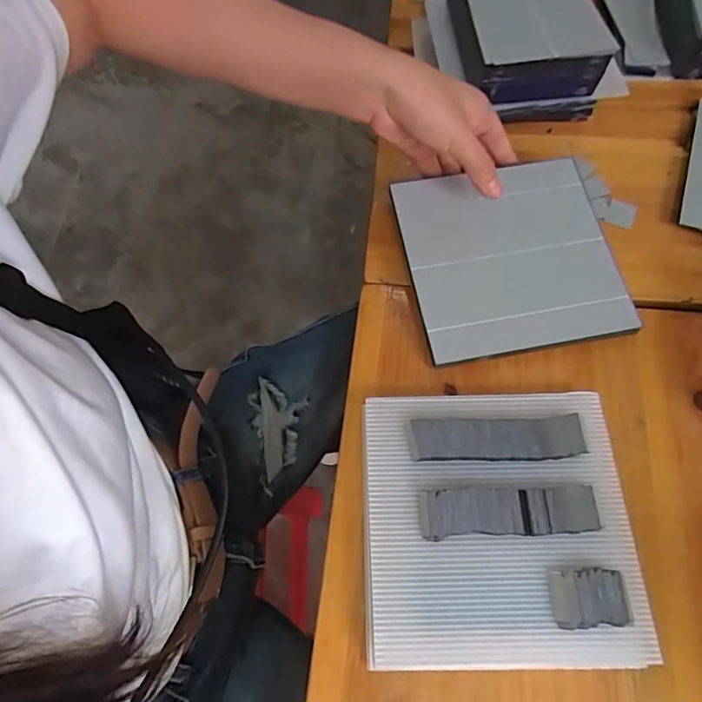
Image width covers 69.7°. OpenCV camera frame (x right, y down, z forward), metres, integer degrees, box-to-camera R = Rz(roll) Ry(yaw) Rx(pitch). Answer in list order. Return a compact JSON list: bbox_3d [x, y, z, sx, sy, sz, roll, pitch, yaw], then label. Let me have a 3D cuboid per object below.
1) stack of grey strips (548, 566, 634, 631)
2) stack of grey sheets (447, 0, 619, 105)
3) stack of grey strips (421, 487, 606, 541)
[{"bbox_3d":[0.138,0.142,0.289,0.043,0.004,0.030,-3,66,2],"label":"stack of grey strips"},{"bbox_3d":[0.151,-0.291,0.466,0.110,0.063,0.171,-1,66,3],"label":"stack of grey sheets"},{"bbox_3d":[0.097,0.098,0.309,0.107,0.009,0.028,-4,66,1],"label":"stack of grey strips"}]

